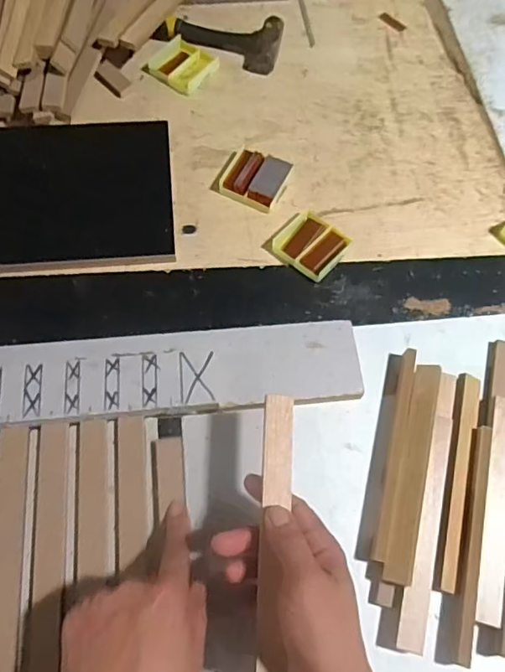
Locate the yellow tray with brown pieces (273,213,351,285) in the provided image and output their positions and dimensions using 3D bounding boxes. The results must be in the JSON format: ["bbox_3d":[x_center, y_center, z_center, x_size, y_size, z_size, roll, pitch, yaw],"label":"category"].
[{"bbox_3d":[0.063,-0.097,0.548,0.066,0.008,0.067,40,72,12],"label":"yellow tray with brown pieces"}]

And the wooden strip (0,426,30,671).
[{"bbox_3d":[-0.187,0.162,0.390,0.025,0.004,0.183,-4,68,-5],"label":"wooden strip"}]

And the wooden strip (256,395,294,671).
[{"bbox_3d":[0.014,0.130,0.347,0.022,0.006,0.181,6,69,0],"label":"wooden strip"}]

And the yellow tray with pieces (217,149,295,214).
[{"bbox_3d":[0.004,-0.175,0.573,0.062,0.013,0.064,25,70,7],"label":"yellow tray with pieces"}]

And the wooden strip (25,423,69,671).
[{"bbox_3d":[-0.153,0.159,0.390,0.025,0.007,0.182,-4,68,-5],"label":"wooden strip"}]

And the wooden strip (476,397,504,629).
[{"bbox_3d":[0.202,0.137,0.424,0.021,0.009,0.181,16,67,3],"label":"wooden strip"}]

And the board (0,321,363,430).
[{"bbox_3d":[-0.170,0.041,0.430,0.535,0.021,0.068,-6,69,-5],"label":"board"}]

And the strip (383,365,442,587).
[{"bbox_3d":[0.135,0.108,0.428,0.023,0.012,0.180,16,67,3],"label":"strip"}]

